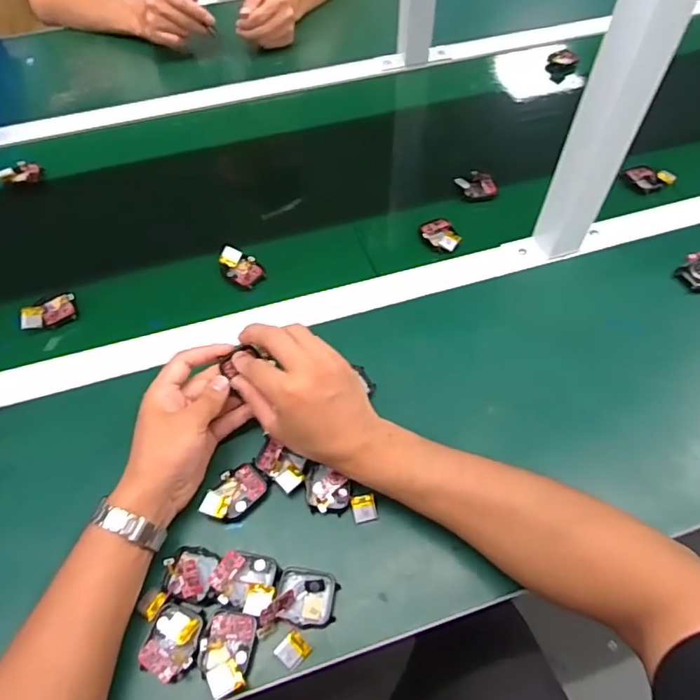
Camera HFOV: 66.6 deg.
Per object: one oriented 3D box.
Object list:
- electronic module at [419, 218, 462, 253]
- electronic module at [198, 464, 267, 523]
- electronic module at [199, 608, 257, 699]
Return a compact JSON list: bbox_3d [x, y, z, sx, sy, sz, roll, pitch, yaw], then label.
[{"bbox_3d":[0.105,-0.134,0.623,0.037,0.010,0.050,-19,58,-12],"label":"electronic module"},{"bbox_3d":[-0.099,0.121,0.452,0.035,0.018,0.054,39,65,23],"label":"electronic module"},{"bbox_3d":[-0.090,0.220,0.388,0.037,0.013,0.055,6,56,4],"label":"electronic module"}]

